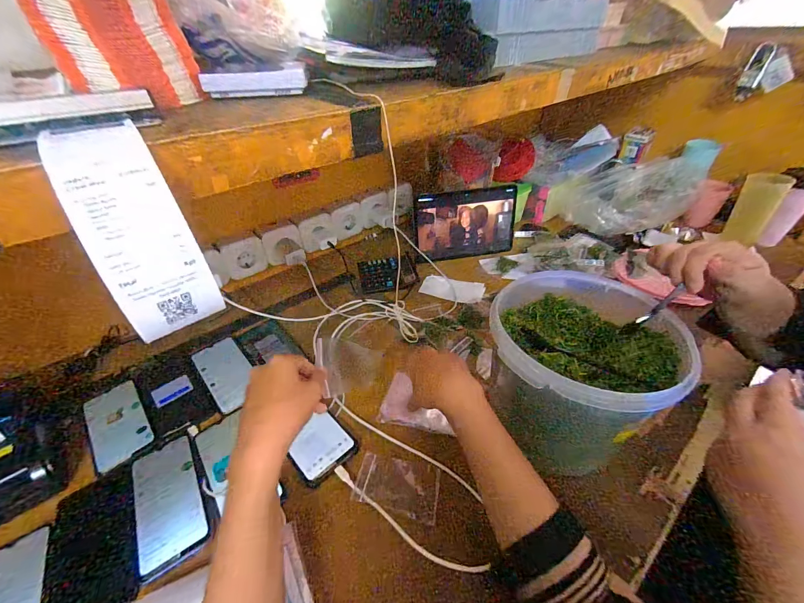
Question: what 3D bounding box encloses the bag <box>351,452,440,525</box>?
[{"bbox_3d":[-0.005,0.224,0.420,0.098,0.009,0.064,10,37,8],"label":"bag"}]

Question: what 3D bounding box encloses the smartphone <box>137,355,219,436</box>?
[{"bbox_3d":[-0.359,0.144,0.541,0.081,0.011,0.145,-29,45,-29],"label":"smartphone"}]

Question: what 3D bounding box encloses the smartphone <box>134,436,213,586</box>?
[{"bbox_3d":[-0.290,0.242,0.426,0.072,0.013,0.166,-25,43,-24],"label":"smartphone"}]

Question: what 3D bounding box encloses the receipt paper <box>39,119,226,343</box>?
[{"bbox_3d":[-0.176,-0.049,0.228,0.054,0.140,0.029,-26,8,-25],"label":"receipt paper"}]

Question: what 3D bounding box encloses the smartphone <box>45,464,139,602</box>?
[{"bbox_3d":[-0.346,0.271,0.383,0.076,0.010,0.162,-25,43,-24],"label":"smartphone"}]

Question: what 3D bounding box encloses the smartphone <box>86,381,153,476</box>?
[{"bbox_3d":[-0.414,0.177,0.502,0.066,0.005,0.134,-23,51,-34],"label":"smartphone"}]

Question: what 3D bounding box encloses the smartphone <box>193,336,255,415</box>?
[{"bbox_3d":[-0.295,0.118,0.579,0.071,0.009,0.165,-30,45,-29],"label":"smartphone"}]

